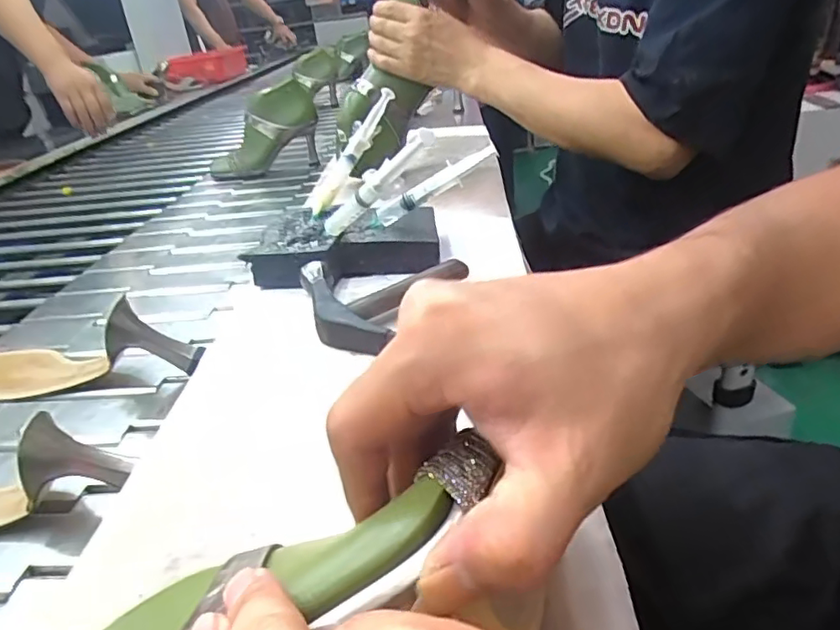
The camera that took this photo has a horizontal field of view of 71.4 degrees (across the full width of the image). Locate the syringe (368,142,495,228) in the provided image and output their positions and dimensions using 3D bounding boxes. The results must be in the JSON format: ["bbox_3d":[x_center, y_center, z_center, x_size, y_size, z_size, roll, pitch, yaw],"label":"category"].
[{"bbox_3d":[0.009,-0.115,0.526,0.128,0.020,0.012,-29,24,15],"label":"syringe"}]

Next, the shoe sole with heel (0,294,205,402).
[{"bbox_3d":[-0.321,0.030,0.512,0.247,0.068,0.079,5,31,17],"label":"shoe sole with heel"}]

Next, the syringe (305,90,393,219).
[{"bbox_3d":[-0.072,-0.171,0.608,0.025,0.020,0.160,22,76,41],"label":"syringe"}]

